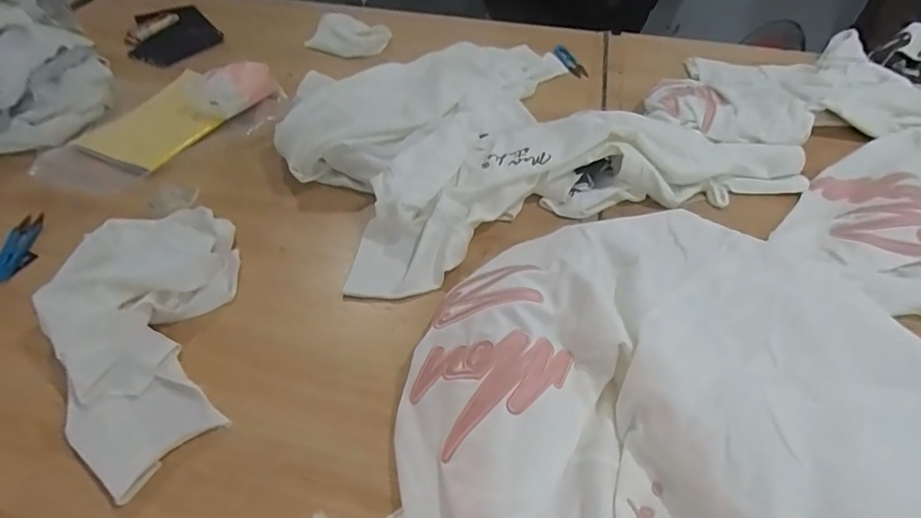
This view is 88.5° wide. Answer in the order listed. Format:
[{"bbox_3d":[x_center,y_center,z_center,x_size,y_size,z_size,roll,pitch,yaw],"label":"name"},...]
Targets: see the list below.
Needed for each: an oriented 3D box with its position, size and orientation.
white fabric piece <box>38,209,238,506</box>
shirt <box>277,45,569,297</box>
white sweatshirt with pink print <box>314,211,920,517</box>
[{"bbox_3d":[-0.332,0.072,0.497,0.173,0.072,0.323,-13,50,-12],"label":"white fabric piece"},{"bbox_3d":[-0.003,-0.204,0.736,0.350,0.096,0.600,33,56,25],"label":"shirt"},{"bbox_3d":[0.228,0.155,0.418,0.544,0.071,0.541,22,52,18],"label":"white sweatshirt with pink print"}]

